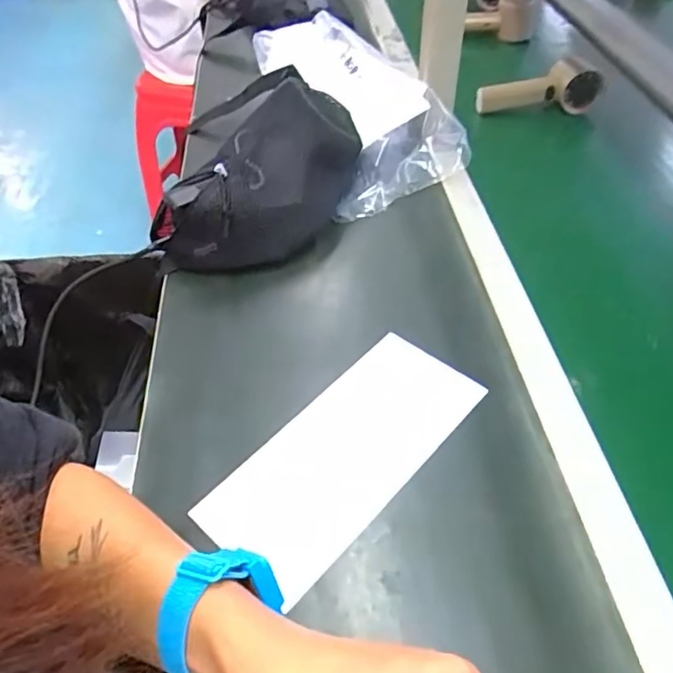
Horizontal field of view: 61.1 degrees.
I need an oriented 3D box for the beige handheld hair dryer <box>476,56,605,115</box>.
[{"bbox_3d":[0.277,-0.330,0.773,0.166,0.055,0.053,-15,49,-12],"label":"beige handheld hair dryer"}]

